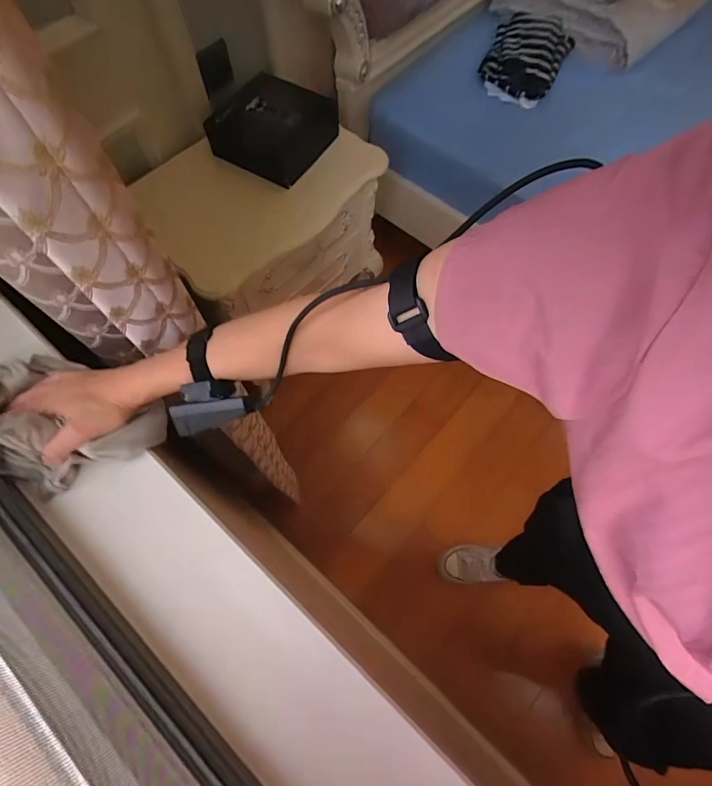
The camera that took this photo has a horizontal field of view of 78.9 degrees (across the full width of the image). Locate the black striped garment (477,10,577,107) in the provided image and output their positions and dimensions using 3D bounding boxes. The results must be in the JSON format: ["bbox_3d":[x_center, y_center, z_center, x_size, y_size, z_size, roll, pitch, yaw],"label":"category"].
[{"bbox_3d":[0.489,-0.969,1.229,0.202,0.066,0.339,28,70,9],"label":"black striped garment"}]

